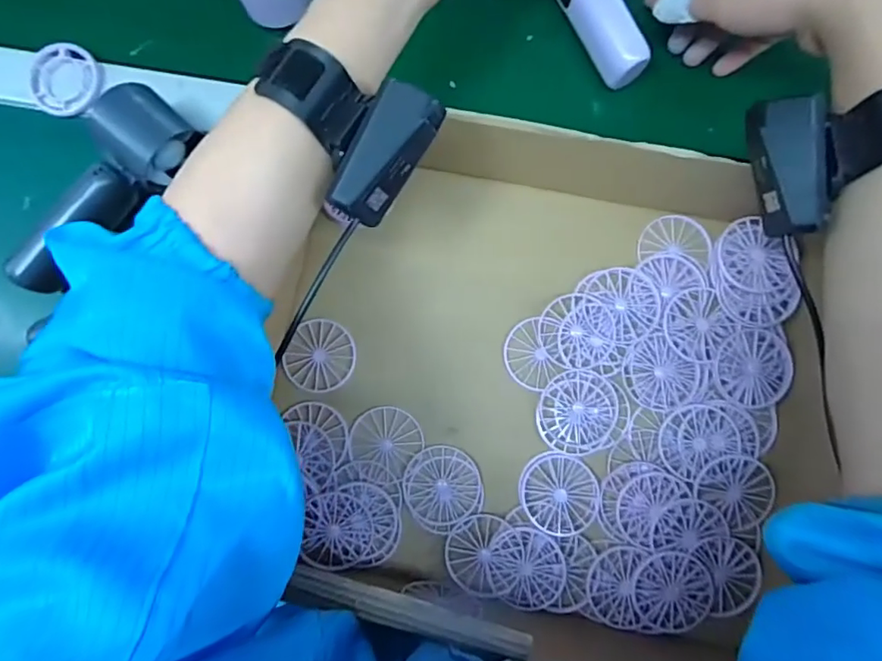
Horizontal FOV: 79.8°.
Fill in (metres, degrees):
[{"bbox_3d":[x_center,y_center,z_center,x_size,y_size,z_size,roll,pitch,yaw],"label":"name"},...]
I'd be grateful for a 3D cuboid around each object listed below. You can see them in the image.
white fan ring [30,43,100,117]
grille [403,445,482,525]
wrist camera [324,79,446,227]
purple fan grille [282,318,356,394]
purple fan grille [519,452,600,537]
[{"bbox_3d":[-0.279,-0.186,0.391,0.054,0.010,0.055,0,85,1],"label":"white fan ring"},{"bbox_3d":[0.001,0.103,0.352,0.049,0.004,0.049,-2,85,0],"label":"grille"},{"bbox_3d":[-0.028,-0.087,0.266,0.030,0.025,0.068,31,86,3],"label":"wrist camera"},{"bbox_3d":[-0.083,0.018,0.365,0.047,0.004,0.049,0,85,1],"label":"purple fan grille"},{"bbox_3d":[0.078,0.107,0.347,0.051,0.007,0.048,0,85,1],"label":"purple fan grille"}]

